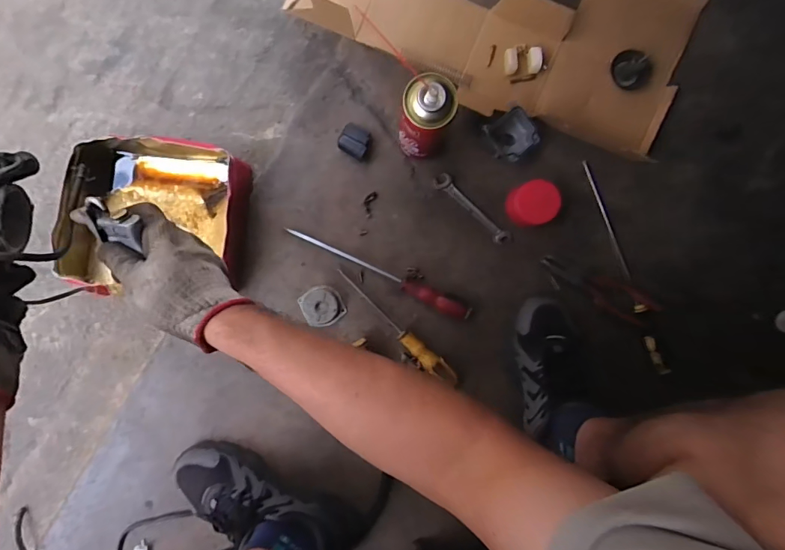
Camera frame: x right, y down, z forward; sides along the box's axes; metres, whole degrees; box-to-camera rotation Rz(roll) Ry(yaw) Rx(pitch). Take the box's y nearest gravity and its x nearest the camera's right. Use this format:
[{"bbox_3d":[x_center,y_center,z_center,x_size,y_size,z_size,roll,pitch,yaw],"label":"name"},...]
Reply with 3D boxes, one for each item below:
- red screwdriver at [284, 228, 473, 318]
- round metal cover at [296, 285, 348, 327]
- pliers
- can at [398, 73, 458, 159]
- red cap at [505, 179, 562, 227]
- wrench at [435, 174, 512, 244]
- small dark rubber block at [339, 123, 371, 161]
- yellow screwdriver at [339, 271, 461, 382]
[{"bbox_3d":[-0.020,-0.005,0.649,0.299,0.026,0.024,26,92,1],"label":"red screwdriver"},{"bbox_3d":[-0.107,0.048,0.646,0.060,0.017,0.061,0,93,-1],"label":"round metal cover"},{"bbox_3d":[0.319,0.025,0.653,0.192,0.019,0.049,27,92,-2],"label":"pliers"},{"bbox_3d":[0.041,-0.197,0.560,0.065,0.183,0.057,11,93,-1],"label":"can"},{"bbox_3d":[0.206,-0.103,0.622,0.054,0.080,0.059,0,93,-1],"label":"red cap"},{"bbox_3d":[0.125,-0.101,0.658,0.150,0.010,0.025,42,92,-2],"label":"wrench"},{"bbox_3d":[-0.056,-0.199,0.634,0.045,0.023,0.045,24,92,-2],"label":"small dark rubber block"},{"bbox_3d":[0.010,0.077,0.645,0.028,0.026,0.235,-44,93,1],"label":"yellow screwdriver"}]

